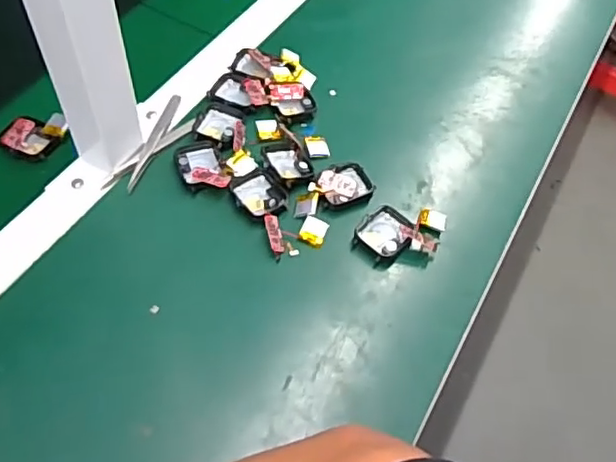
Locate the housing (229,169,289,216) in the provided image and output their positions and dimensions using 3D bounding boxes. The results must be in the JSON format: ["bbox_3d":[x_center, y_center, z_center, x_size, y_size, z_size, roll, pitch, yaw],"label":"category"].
[{"bbox_3d":[-0.040,-0.030,0.495,0.038,0.009,0.046,-30,64,-23],"label":"housing"}]

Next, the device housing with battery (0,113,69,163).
[{"bbox_3d":[-0.238,-0.083,0.519,0.048,0.014,0.046,22,57,8],"label":"device housing with battery"}]

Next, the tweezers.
[{"bbox_3d":[-0.132,-0.079,0.523,0.012,0.013,0.119,10,56,1],"label":"tweezers"}]

